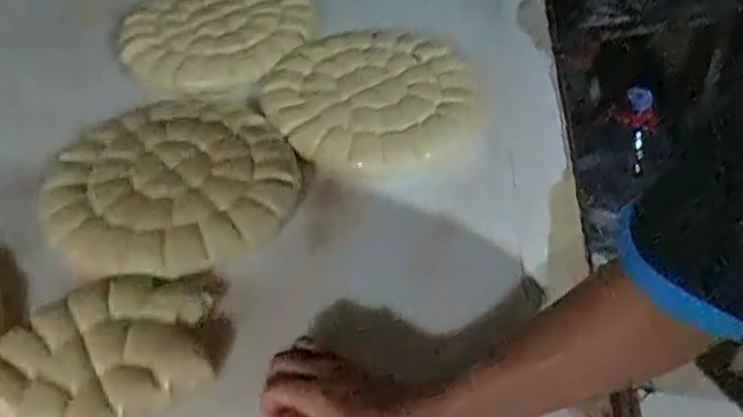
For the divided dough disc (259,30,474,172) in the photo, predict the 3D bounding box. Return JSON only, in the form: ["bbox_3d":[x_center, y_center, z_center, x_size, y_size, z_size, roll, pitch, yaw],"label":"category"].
[{"bbox_3d":[0.003,-0.139,0.841,0.252,0.041,0.246,-30,52,-25],"label":"divided dough disc"}]

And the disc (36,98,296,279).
[{"bbox_3d":[-0.211,-0.036,0.740,0.263,0.039,0.252,-5,54,-6],"label":"disc"}]

